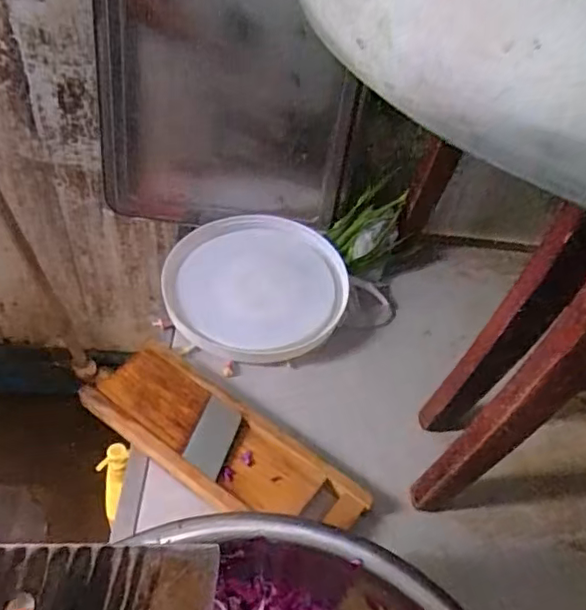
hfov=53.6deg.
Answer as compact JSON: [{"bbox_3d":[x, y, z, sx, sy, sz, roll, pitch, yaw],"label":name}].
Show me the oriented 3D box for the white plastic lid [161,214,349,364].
[{"bbox_3d":[-0.049,-0.033,0.738,0.220,0.036,0.226,-26,61,-8],"label":"white plastic lid"}]

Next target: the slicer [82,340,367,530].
[{"bbox_3d":[-0.073,0.141,0.581,0.287,0.034,0.103,30,50,23],"label":"slicer"}]

